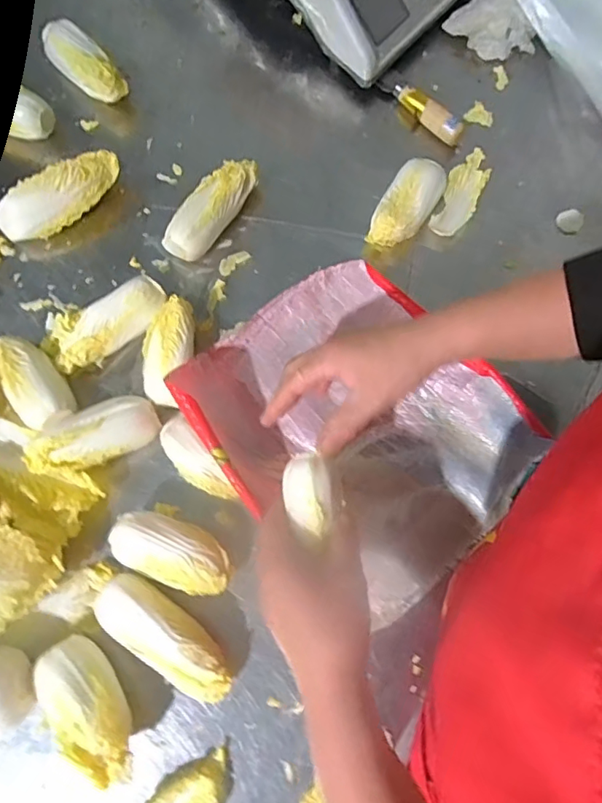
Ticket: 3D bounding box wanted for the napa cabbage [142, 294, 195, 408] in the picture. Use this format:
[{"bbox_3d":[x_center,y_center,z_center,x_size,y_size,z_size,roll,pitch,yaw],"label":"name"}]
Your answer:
[{"bbox_3d":[-0.124,-0.047,0.511,0.050,0.047,0.109,-3,77,-1],"label":"napa cabbage"}]

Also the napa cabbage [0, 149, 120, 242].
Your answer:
[{"bbox_3d":[-0.249,-0.212,0.556,0.132,0.043,0.051,-26,76,-5],"label":"napa cabbage"}]

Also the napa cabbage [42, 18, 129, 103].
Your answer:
[{"bbox_3d":[-0.245,-0.383,0.604,0.049,0.049,0.120,-43,78,-9],"label":"napa cabbage"}]

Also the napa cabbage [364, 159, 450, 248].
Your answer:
[{"bbox_3d":[0.110,-0.201,0.551,0.049,0.034,0.098,29,79,9],"label":"napa cabbage"}]

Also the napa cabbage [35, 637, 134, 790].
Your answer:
[{"bbox_3d":[-0.170,0.248,0.426,0.051,0.042,0.112,-39,80,-8],"label":"napa cabbage"}]

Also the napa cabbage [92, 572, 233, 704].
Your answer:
[{"bbox_3d":[-0.111,0.196,0.443,0.130,0.054,0.046,36,80,8],"label":"napa cabbage"}]

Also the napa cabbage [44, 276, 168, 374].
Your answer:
[{"bbox_3d":[-0.193,-0.080,0.521,0.122,0.045,0.061,-37,78,-7],"label":"napa cabbage"}]

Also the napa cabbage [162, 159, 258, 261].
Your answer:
[{"bbox_3d":[-0.088,-0.196,0.549,0.043,0.044,0.121,32,79,9],"label":"napa cabbage"}]

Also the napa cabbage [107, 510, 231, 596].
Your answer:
[{"bbox_3d":[-0.110,0.131,0.463,0.105,0.052,0.056,20,78,5],"label":"napa cabbage"}]

